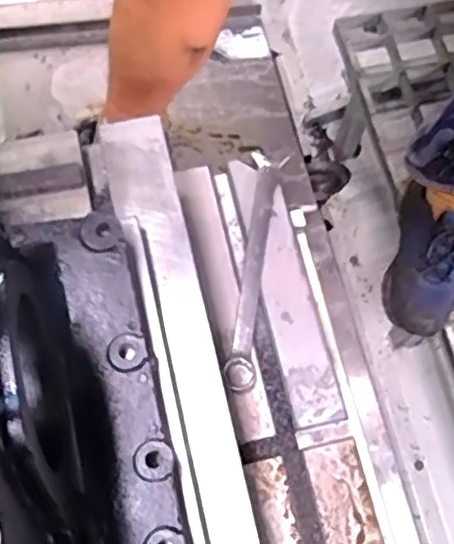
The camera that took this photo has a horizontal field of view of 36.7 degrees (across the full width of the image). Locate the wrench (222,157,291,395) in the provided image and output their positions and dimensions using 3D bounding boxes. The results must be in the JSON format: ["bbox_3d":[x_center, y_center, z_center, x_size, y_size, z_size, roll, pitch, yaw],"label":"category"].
[{"bbox_3d":[0.028,-0.006,0.719,0.036,0.012,0.259,10,71,1],"label":"wrench"}]

